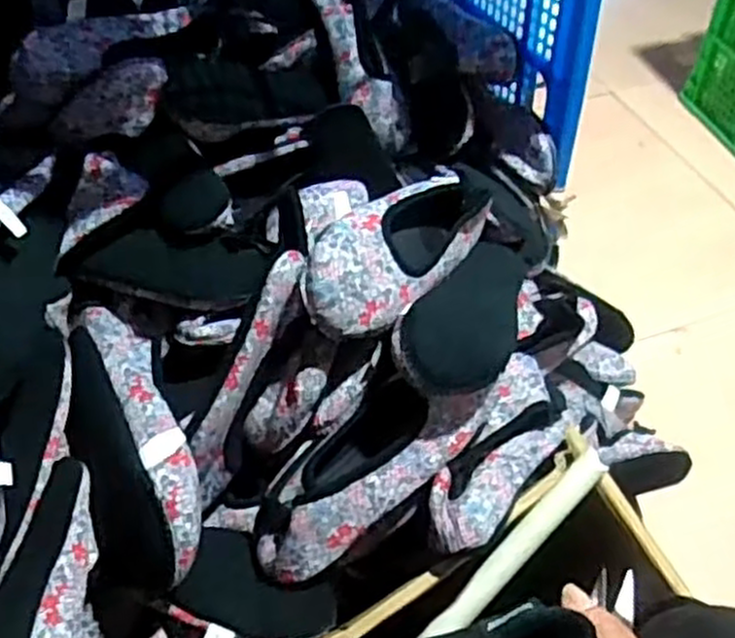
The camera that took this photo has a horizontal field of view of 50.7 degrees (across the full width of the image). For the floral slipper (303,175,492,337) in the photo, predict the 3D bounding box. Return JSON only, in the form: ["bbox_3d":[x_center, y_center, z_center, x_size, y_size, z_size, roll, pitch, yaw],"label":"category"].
[{"bbox_3d":[0.032,-0.067,0.697,0.080,0.070,0.241,29,42,24],"label":"floral slipper"}]

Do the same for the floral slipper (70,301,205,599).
[{"bbox_3d":[-0.205,0.092,0.657,0.092,0.098,0.306,-16,50,-13],"label":"floral slipper"}]

